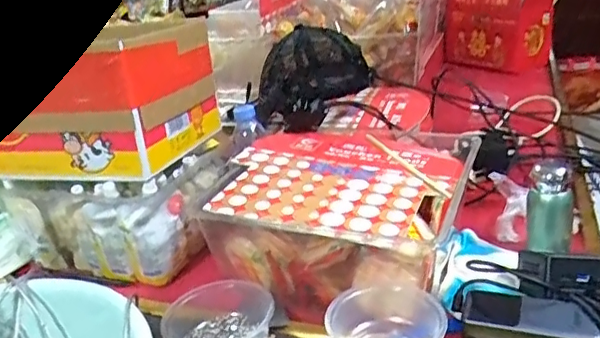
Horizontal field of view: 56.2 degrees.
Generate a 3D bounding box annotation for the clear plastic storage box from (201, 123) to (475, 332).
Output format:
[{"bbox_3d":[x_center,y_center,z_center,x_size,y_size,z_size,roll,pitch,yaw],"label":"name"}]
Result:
[{"bbox_3d":[0.065,0.054,0.743,0.294,0.133,0.320,6,26,26],"label":"clear plastic storage box"}]

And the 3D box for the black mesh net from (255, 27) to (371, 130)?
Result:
[{"bbox_3d":[0.019,-0.143,0.889,0.182,0.145,0.148,-5,23,2],"label":"black mesh net"}]

